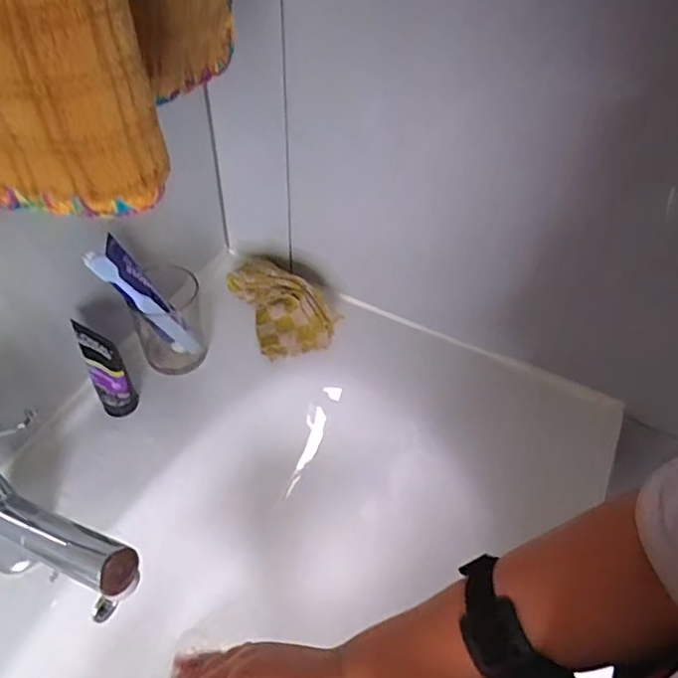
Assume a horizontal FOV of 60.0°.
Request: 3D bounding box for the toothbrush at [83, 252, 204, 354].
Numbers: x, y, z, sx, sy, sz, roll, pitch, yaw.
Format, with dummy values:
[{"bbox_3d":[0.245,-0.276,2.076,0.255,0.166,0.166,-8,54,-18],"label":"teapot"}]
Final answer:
[{"bbox_3d":[-0.177,-0.027,0.554,0.016,0.186,0.008,-44,61,-7],"label":"toothbrush"}]

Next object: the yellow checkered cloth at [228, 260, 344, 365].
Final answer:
[{"bbox_3d":[-0.062,-0.042,0.659,0.088,0.049,0.119,-19,52,-18],"label":"yellow checkered cloth"}]

